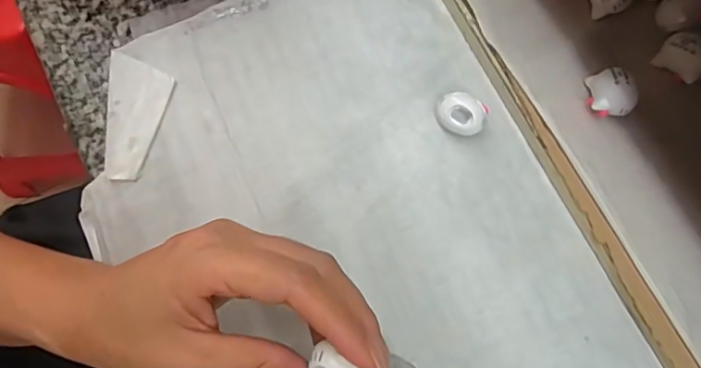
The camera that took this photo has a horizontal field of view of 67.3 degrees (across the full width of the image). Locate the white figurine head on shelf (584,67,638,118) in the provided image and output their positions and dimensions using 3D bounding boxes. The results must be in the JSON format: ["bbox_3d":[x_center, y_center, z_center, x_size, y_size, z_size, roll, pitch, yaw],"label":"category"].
[{"bbox_3d":[0.129,-0.045,0.260,0.018,0.019,0.023,5,77,2],"label":"white figurine head on shelf"}]

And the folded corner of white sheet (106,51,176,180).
[{"bbox_3d":[-0.113,-0.036,0.283,0.032,0.005,0.069,-1,81,-8],"label":"folded corner of white sheet"}]

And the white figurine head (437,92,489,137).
[{"bbox_3d":[0.057,-0.035,0.272,0.025,0.020,0.018,14,78,4],"label":"white figurine head"}]

